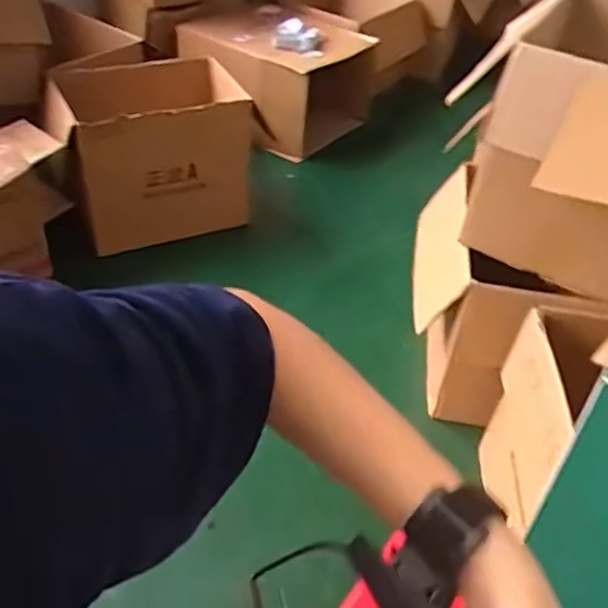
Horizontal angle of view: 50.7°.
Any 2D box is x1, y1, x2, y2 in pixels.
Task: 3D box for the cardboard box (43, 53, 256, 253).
[{"bbox_3d":[-0.433,-0.424,1.854,0.510,0.468,0.329,-12,44,-20],"label":"cardboard box"}]

